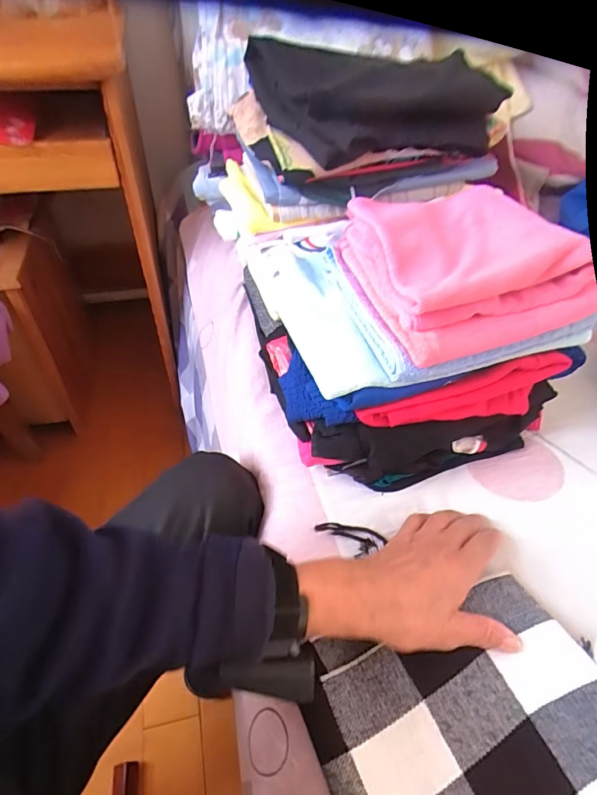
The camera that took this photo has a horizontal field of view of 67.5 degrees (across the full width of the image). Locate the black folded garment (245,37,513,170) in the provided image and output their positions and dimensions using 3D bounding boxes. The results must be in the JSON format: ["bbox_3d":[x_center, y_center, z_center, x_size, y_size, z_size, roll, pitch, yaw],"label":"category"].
[{"bbox_3d":[0.075,-0.343,0.511,0.225,0.059,0.204,-13,49,-13],"label":"black folded garment"}]

